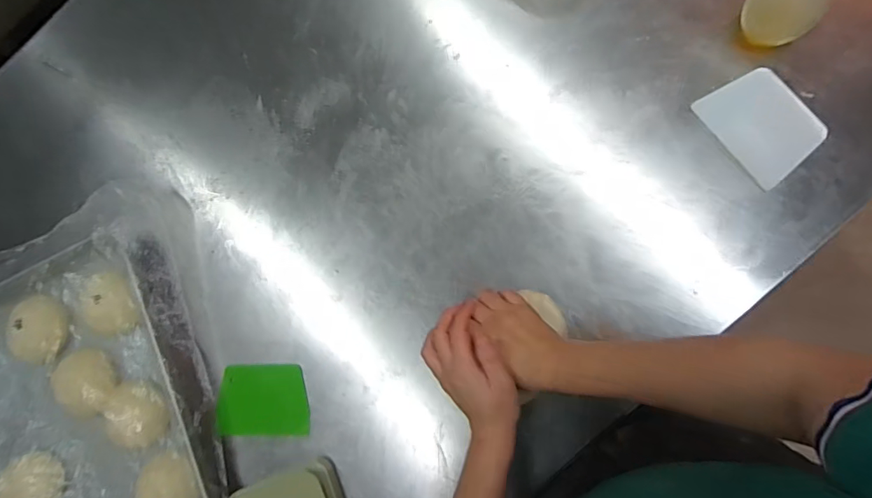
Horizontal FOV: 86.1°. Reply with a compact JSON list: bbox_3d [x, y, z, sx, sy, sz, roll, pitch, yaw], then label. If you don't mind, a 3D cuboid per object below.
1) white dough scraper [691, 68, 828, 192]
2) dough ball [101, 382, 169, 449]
[{"bbox_3d":[0.387,-0.148,0.554,0.088,0.008,0.127,-39,79,18],"label":"white dough scraper"},{"bbox_3d":[-0.389,0.216,0.619,0.100,0.033,0.085,-16,83,6],"label":"dough ball"}]

